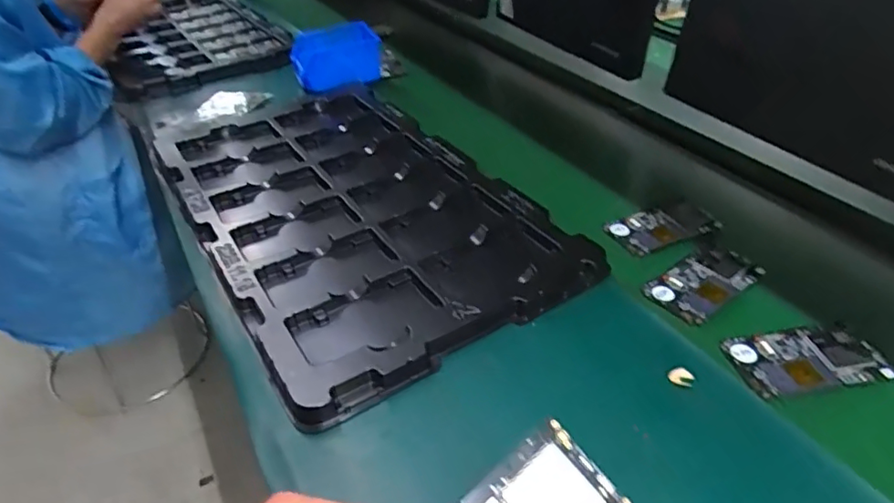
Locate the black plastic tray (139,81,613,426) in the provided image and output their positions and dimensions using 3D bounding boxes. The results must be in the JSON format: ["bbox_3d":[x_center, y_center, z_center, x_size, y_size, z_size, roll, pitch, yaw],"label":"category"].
[{"bbox_3d":[-0.125,-0.060,0.685,0.329,0.039,0.548,-22,43,-26],"label":"black plastic tray"}]

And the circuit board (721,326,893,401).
[{"bbox_3d":[0.306,0.088,0.485,0.121,0.008,0.064,-9,42,-4],"label":"circuit board"}]

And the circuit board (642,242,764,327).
[{"bbox_3d":[0.258,0.026,0.566,0.124,0.008,0.062,-29,47,-23],"label":"circuit board"}]

